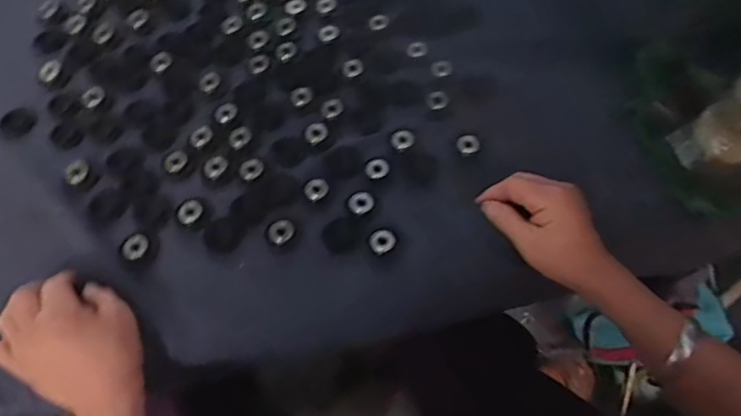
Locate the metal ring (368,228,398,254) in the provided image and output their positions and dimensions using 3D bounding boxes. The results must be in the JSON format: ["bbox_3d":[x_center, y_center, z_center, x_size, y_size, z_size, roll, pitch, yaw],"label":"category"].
[{"bbox_3d":[0.011,0.030,0.537,0.023,0.009,0.025,-1,59,1],"label":"metal ring"}]

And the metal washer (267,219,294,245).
[{"bbox_3d":[-0.082,0.021,0.541,0.024,0.004,0.025,-1,59,1],"label":"metal washer"}]

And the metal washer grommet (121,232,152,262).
[{"bbox_3d":[-0.211,0.035,0.535,0.026,0.004,0.027,-31,63,-16],"label":"metal washer grommet"}]

